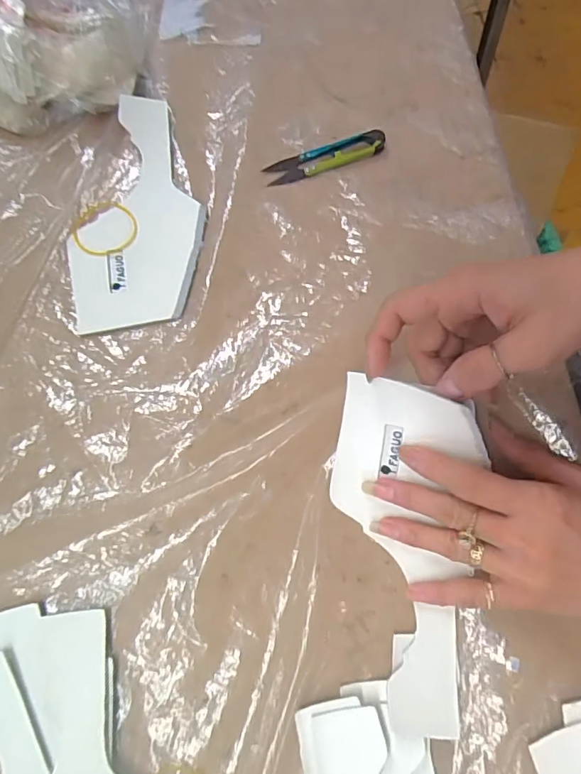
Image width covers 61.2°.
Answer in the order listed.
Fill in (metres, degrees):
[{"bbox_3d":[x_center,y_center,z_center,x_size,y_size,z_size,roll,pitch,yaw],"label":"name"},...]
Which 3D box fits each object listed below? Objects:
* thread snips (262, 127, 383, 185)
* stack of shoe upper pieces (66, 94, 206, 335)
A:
[{"bbox_3d":[0.026,-0.179,0.378,0.094,0.009,0.022,-18,73,-8],"label":"thread snips"},{"bbox_3d":[-0.107,-0.127,0.355,0.088,0.013,0.188,8,71,1],"label":"stack of shoe upper pieces"}]

